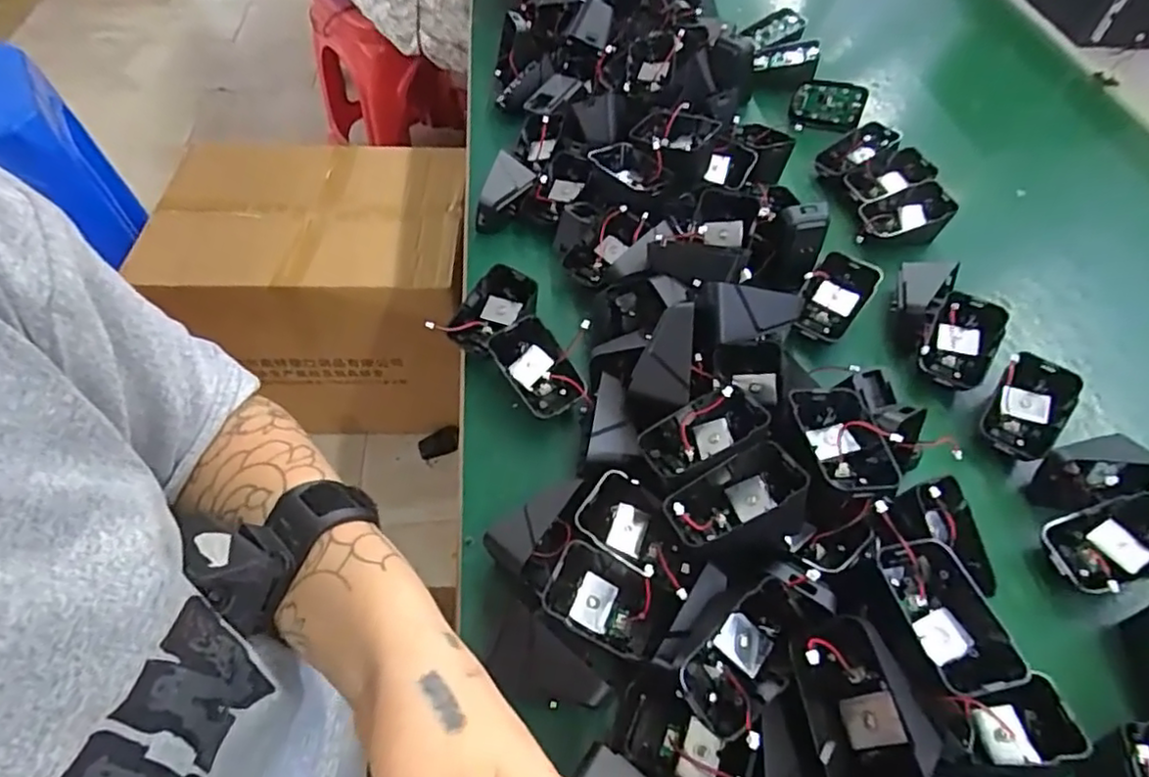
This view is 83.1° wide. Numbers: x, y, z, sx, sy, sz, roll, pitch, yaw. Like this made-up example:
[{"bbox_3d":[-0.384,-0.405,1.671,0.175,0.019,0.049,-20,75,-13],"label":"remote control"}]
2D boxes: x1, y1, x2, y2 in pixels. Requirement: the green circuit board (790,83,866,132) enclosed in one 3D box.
[{"bbox_3d":[0.254,-0.283,0.652,0.066,0.040,0.013,17,53,10],"label":"green circuit board"}]

